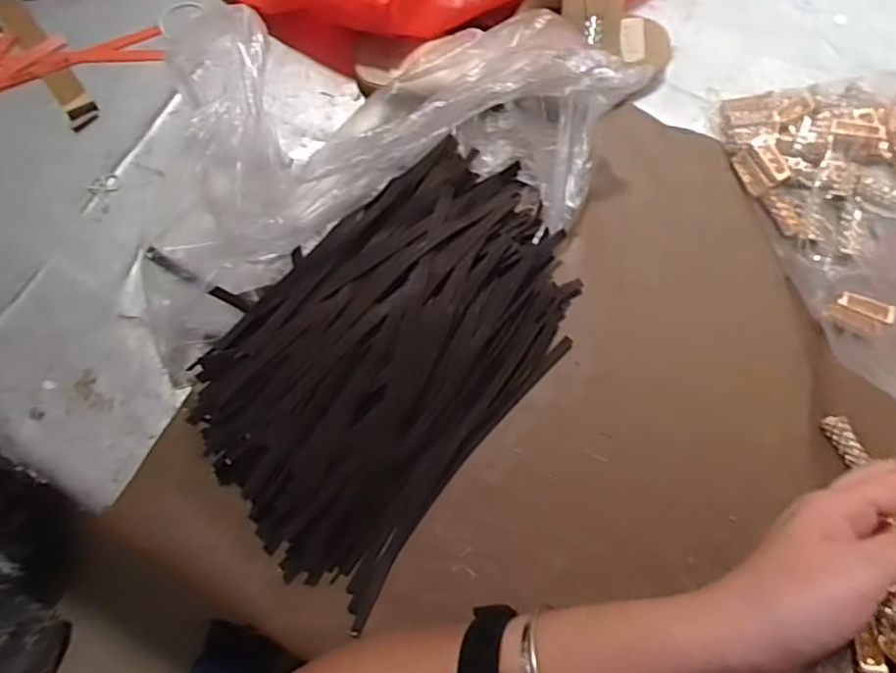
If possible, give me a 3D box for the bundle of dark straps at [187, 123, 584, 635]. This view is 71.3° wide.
[{"bbox_3d":[-0.034,0.000,0.401,0.173,0.054,0.287,36,76,9],"label":"bundle of dark straps"}]

